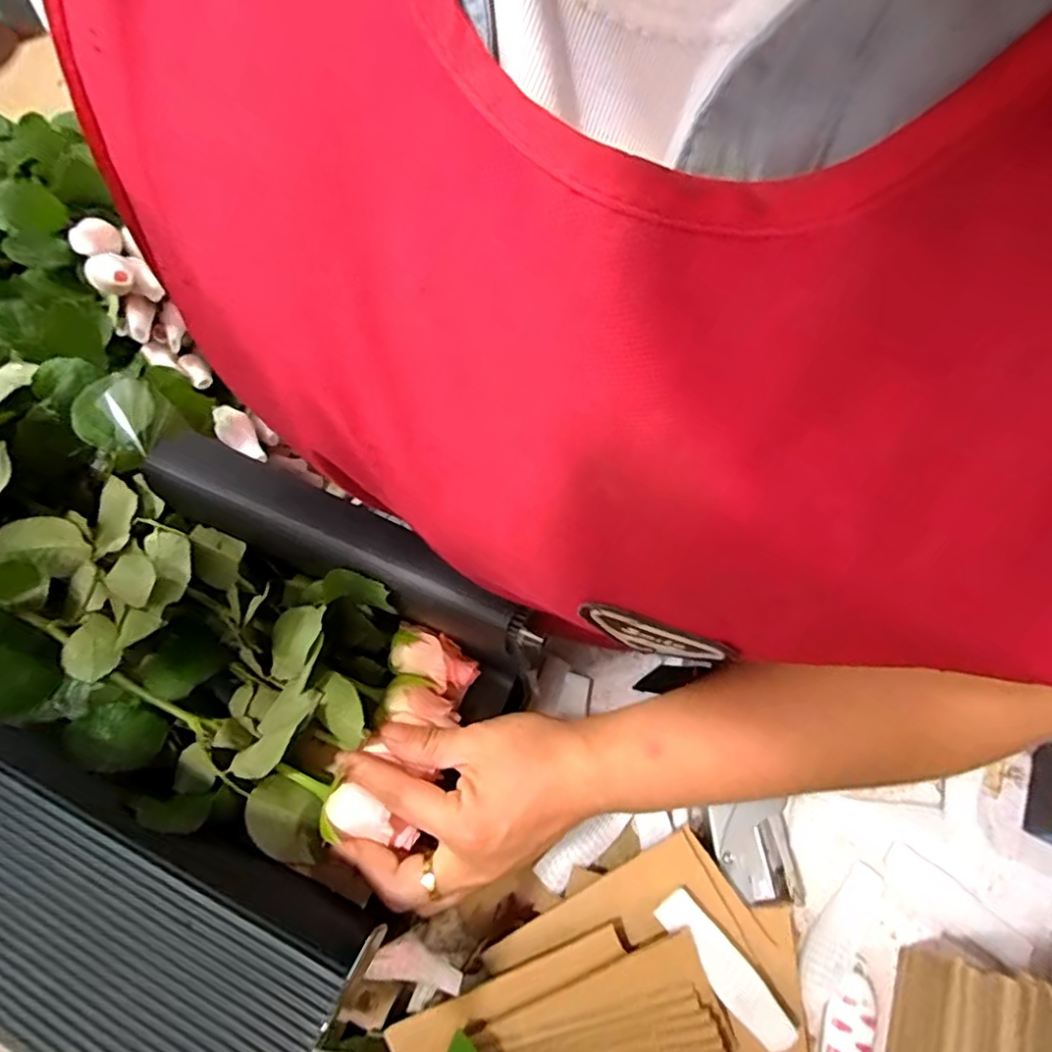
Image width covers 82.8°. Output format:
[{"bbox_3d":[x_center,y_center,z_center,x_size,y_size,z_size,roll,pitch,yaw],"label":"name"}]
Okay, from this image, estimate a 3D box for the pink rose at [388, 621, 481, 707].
[{"bbox_3d":[-0.052,0.076,0.338,0.051,0.039,0.029,20,66,13],"label":"pink rose"}]

